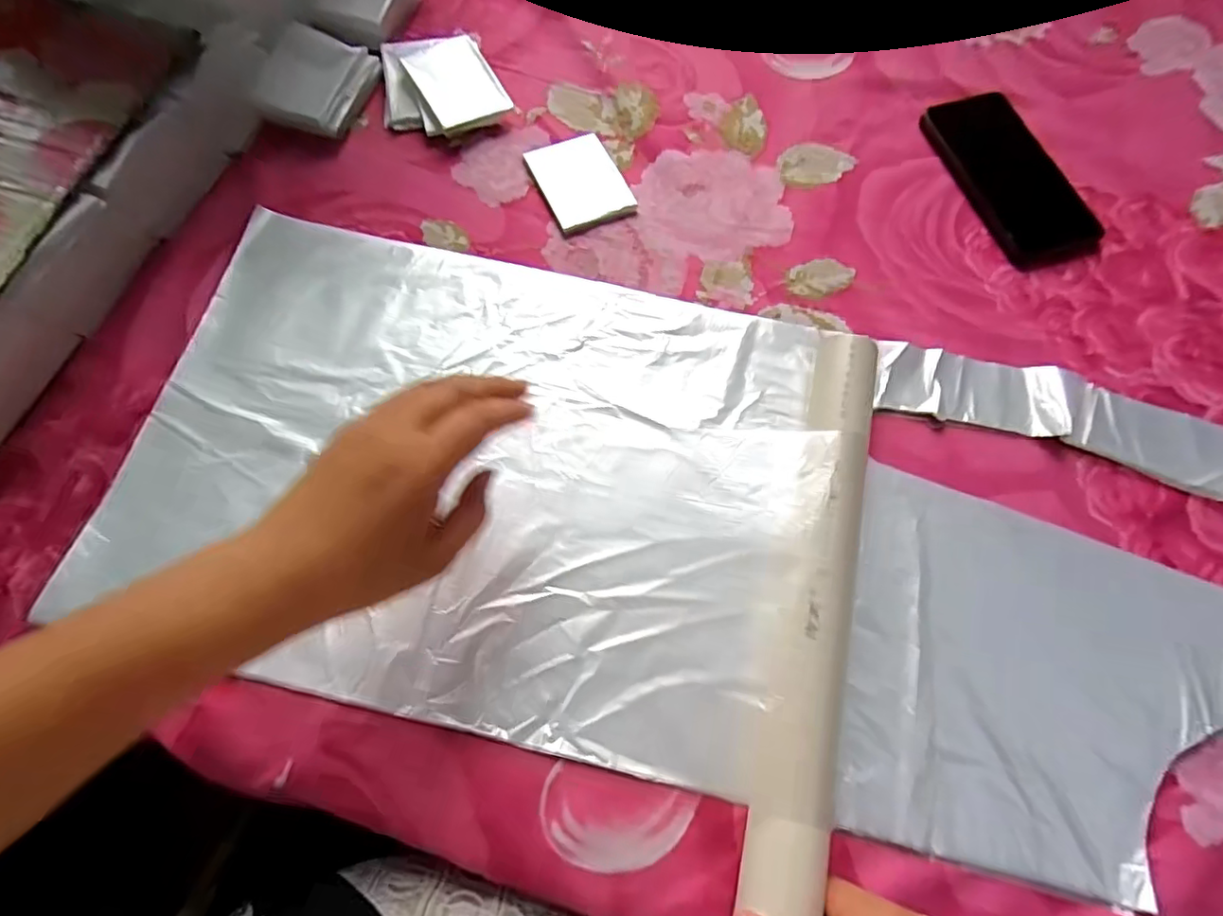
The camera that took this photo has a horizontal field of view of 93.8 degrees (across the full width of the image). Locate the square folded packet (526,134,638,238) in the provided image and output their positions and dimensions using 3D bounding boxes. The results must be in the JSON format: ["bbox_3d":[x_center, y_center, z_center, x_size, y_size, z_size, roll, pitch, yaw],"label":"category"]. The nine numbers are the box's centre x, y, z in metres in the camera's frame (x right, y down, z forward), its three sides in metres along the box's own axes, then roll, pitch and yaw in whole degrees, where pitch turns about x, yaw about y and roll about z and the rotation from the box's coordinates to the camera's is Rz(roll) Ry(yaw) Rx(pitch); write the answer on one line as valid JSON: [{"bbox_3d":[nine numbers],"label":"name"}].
[{"bbox_3d":[-0.026,-0.220,0.455,0.064,0.006,0.087,-24,72,-9],"label":"square folded packet"}]

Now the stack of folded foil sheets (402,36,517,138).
[{"bbox_3d":[-0.124,-0.305,0.467,0.063,0.009,0.079,-28,82,-15],"label":"stack of folded foil sheets"}]

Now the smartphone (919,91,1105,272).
[{"bbox_3d":[0.322,-0.228,0.464,0.079,0.012,0.163,-18,71,-7],"label":"smartphone"}]

